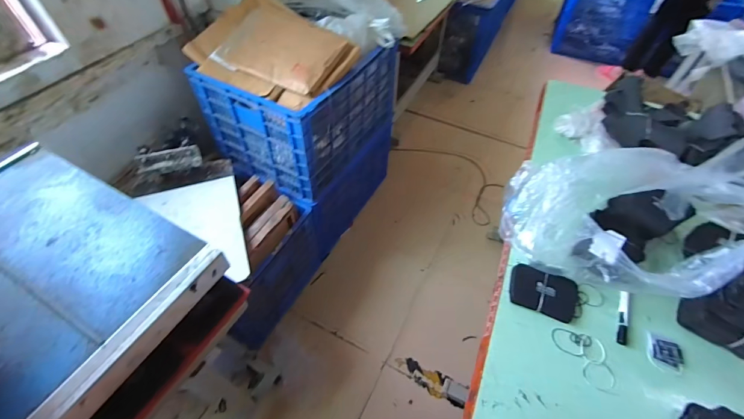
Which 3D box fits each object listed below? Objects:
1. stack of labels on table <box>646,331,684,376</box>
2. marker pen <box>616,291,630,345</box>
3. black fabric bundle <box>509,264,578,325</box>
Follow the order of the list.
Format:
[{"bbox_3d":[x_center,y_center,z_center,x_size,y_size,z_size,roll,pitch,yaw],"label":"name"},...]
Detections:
[{"bbox_3d":[0.566,0.280,0.673,0.061,0.010,0.062,25,56,17],"label":"stack of labels on table"},{"bbox_3d":[0.521,0.211,0.717,0.017,0.016,0.138,22,55,15],"label":"marker pen"},{"bbox_3d":[0.368,0.175,0.743,0.137,0.019,0.098,18,54,12],"label":"black fabric bundle"}]

